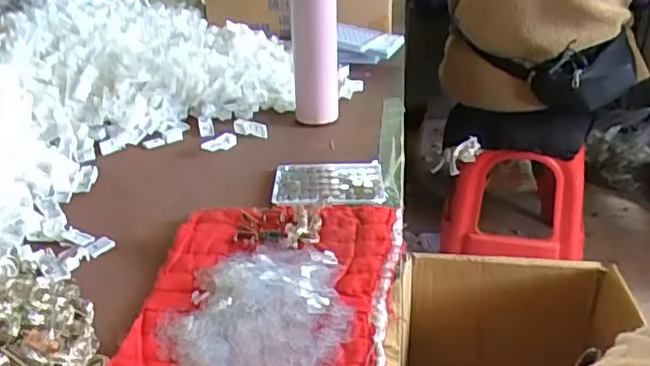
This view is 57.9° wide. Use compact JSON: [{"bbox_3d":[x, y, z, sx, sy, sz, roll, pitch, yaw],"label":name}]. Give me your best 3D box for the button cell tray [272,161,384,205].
[{"bbox_3d":[0.004,-0.001,0.718,0.128,0.009,0.095,0,30,-1],"label":"button cell tray"}]

